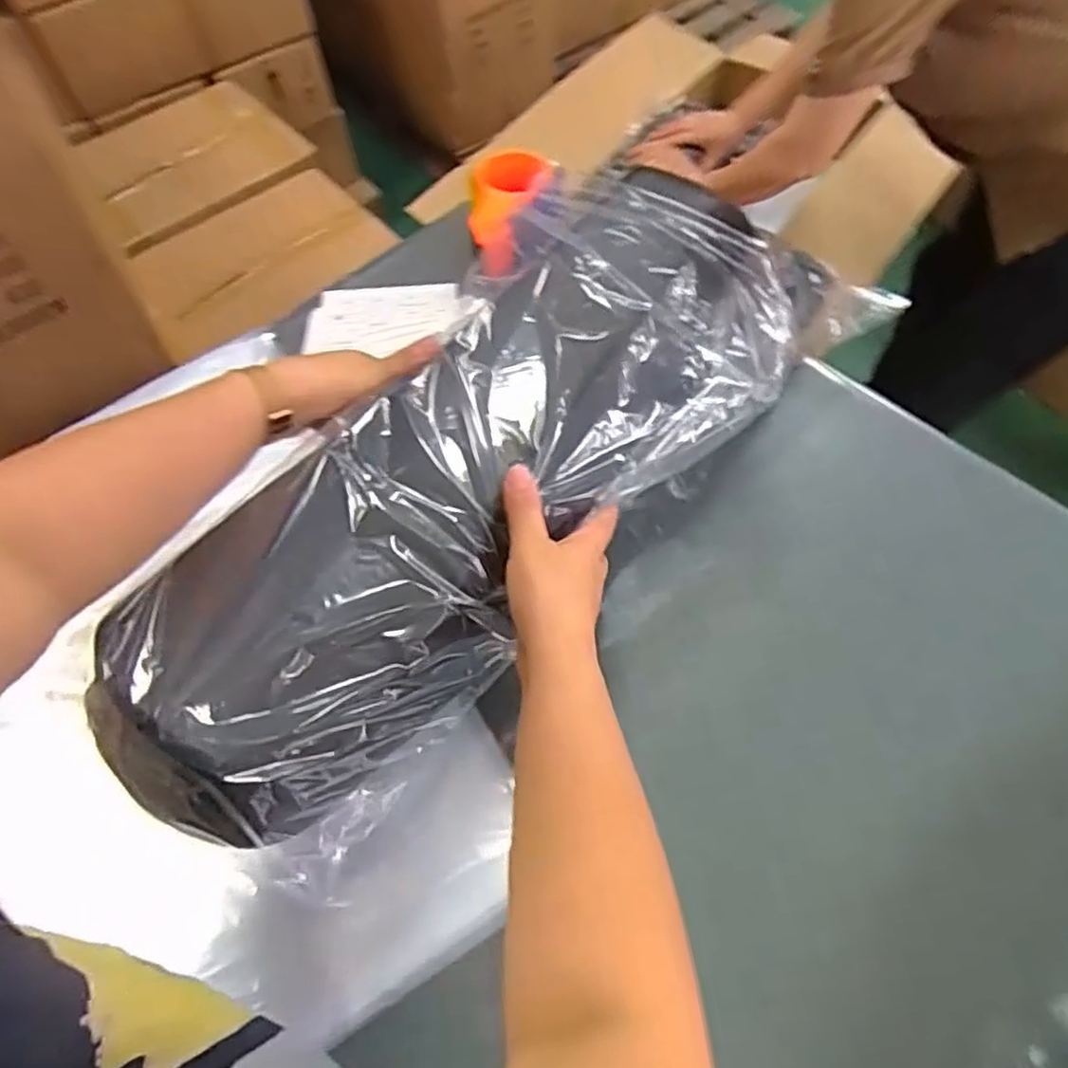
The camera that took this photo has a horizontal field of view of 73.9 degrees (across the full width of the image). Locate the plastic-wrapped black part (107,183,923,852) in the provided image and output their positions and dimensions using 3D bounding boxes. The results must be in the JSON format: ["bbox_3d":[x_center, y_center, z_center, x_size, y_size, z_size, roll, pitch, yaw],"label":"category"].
[{"bbox_3d":[-0.024,-0.047,0.479,0.184,0.097,0.545,40,72,23],"label":"plastic-wrapped black part"}]

